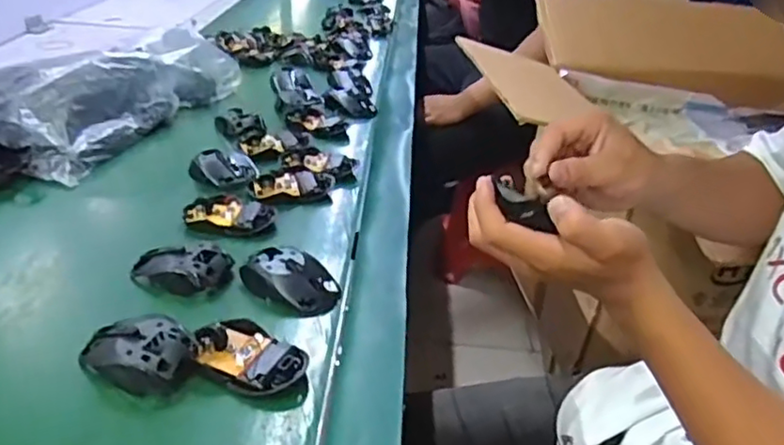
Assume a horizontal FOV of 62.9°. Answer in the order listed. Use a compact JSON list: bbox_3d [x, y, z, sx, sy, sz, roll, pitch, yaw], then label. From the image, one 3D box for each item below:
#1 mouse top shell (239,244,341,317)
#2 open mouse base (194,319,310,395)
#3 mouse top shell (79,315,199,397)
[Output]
[{"bbox_3d":[-0.088,0.050,0.567,0.084,0.026,0.054,22,34,27],"label":"mouse top shell"},{"bbox_3d":[-0.106,0.099,0.478,0.078,0.023,0.054,21,33,26],"label":"open mouse base"},{"bbox_3d":[-0.185,0.094,0.471,0.082,0.034,0.053,16,32,19],"label":"mouse top shell"}]

